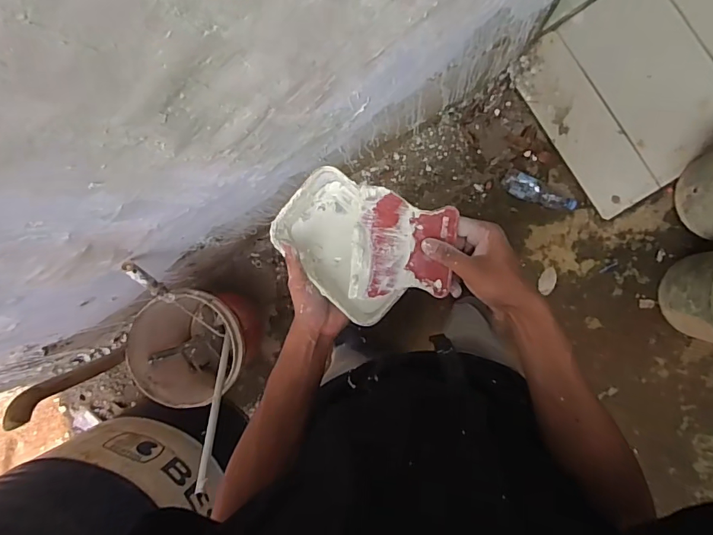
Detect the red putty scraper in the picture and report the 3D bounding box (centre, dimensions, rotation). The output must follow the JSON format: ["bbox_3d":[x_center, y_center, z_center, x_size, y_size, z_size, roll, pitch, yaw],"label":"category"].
[{"bbox_3d":[0.049,-0.023,0.499,0.105,0.013,0.116,5,91,7],"label":"red putty scraper"}]

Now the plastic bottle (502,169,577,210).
[{"bbox_3d":[0.578,-0.232,1.477,0.235,0.054,0.076,30,94,6],"label":"plastic bottle"}]

